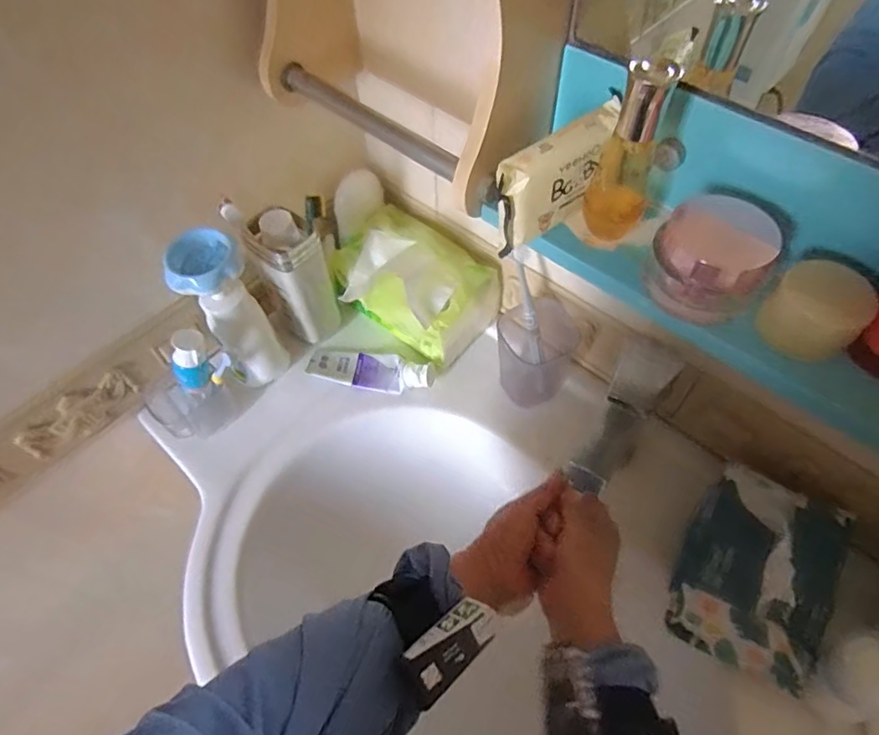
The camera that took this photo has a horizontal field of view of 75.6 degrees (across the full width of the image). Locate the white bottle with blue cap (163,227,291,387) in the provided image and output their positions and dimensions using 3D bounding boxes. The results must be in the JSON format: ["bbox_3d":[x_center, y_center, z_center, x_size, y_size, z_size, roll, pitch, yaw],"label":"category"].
[{"bbox_3d":[-0.211,-0.048,0.577,0.071,0.176,0.065,-37,63,-21],"label":"white bottle with blue cap"}]

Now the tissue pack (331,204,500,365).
[{"bbox_3d":[-0.032,-0.097,0.653,0.170,0.092,0.125,29,62,19],"label":"tissue pack"}]

